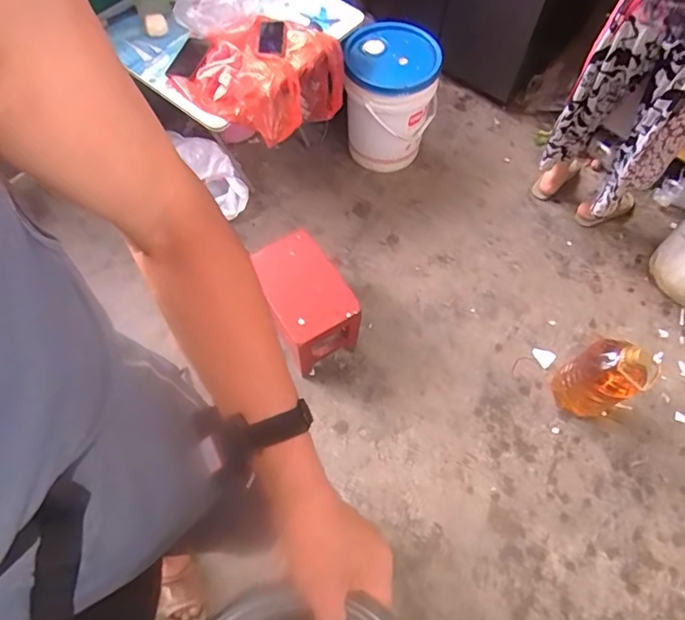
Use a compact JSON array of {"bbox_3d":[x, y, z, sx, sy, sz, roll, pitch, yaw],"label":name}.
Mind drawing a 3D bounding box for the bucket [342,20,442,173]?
[{"bbox_3d":[0.157,-0.714,1.780,0.313,0.399,0.361,10,62,5],"label":"bucket"}]

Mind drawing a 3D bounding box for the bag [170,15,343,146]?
[{"bbox_3d":[-0.218,-0.635,1.428,0.323,0.229,0.390,20,63,10],"label":"bag"}]

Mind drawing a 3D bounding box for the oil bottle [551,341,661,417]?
[{"bbox_3d":[0.696,0.189,1.372,0.155,0.329,0.157,1,62,-2],"label":"oil bottle"}]

